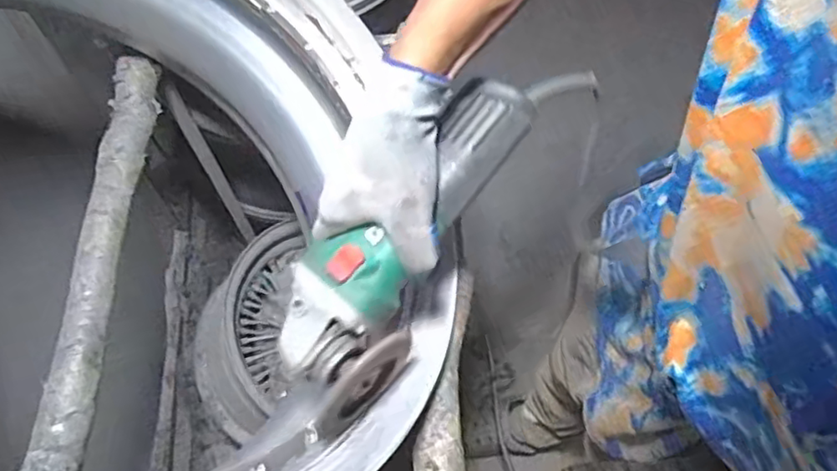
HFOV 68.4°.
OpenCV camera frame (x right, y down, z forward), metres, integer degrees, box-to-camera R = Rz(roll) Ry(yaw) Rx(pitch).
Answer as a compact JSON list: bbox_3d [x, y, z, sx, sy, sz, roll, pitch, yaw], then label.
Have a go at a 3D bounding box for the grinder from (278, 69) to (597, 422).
[{"bbox_3d":[0.016,-0.009,0.456,0.096,0.100,0.307,39,88,18],"label":"grinder"}]

